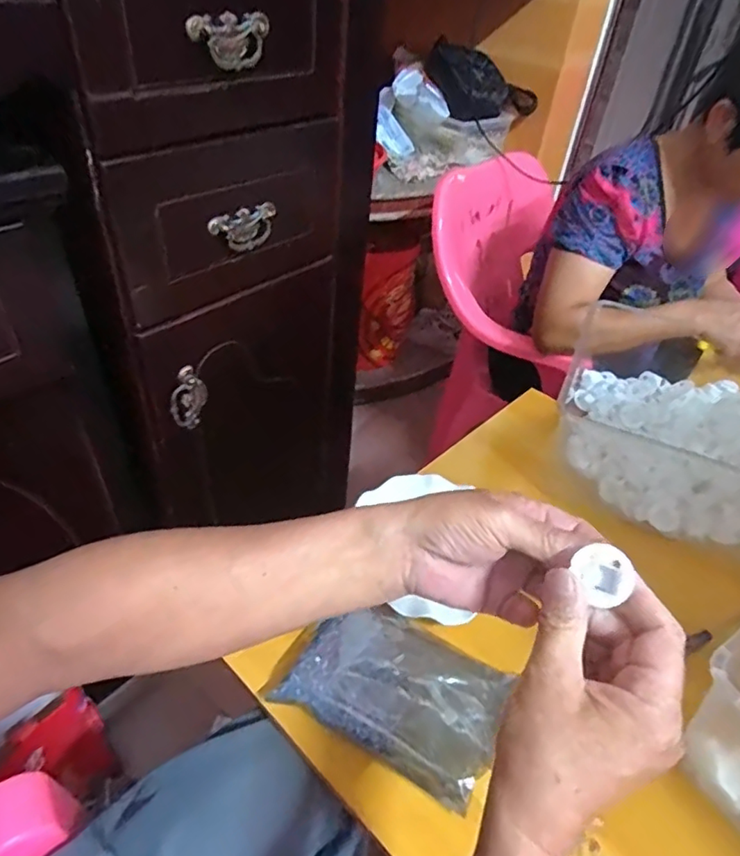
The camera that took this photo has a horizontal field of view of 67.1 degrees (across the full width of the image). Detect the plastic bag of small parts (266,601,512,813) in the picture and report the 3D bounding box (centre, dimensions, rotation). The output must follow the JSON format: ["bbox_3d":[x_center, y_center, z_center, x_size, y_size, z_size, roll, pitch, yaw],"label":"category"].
[{"bbox_3d":[0.024,0.228,0.489,0.175,0.020,0.122,21,44,17],"label":"plastic bag of small parts"}]

